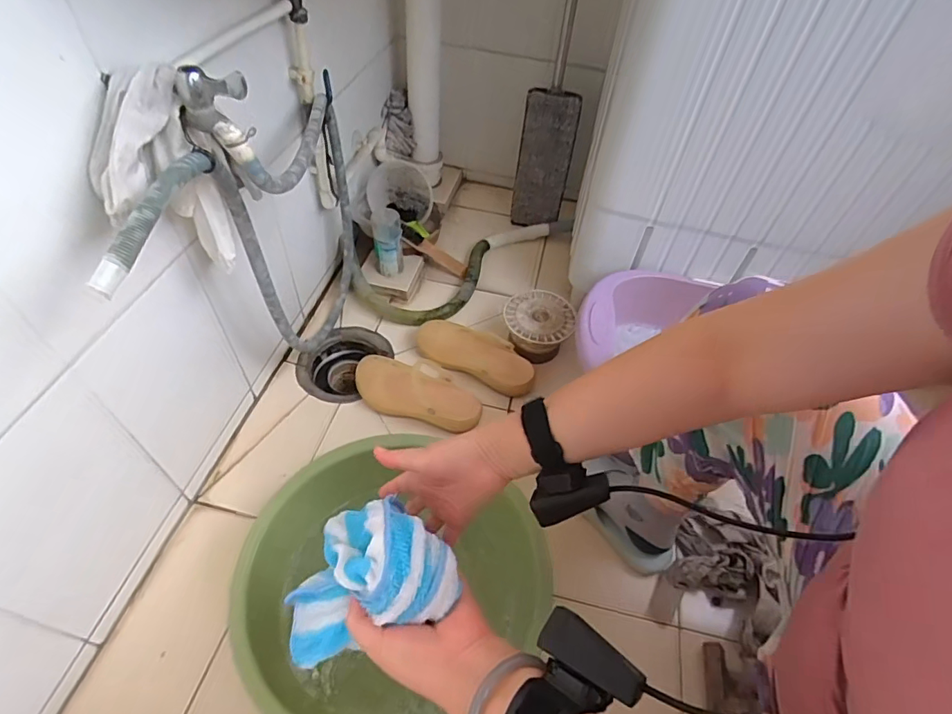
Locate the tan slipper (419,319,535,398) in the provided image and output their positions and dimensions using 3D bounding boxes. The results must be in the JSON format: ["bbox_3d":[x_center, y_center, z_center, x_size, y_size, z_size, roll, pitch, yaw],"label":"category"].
[{"bbox_3d":[-0.001,-0.003,0.967,0.243,0.050,0.088,23,52,14],"label":"tan slipper"}]

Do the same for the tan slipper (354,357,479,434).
[{"bbox_3d":[-0.106,0.060,0.893,0.239,0.055,0.097,16,51,8],"label":"tan slipper"}]

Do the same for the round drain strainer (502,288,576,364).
[{"bbox_3d":[0.120,-0.056,0.980,0.132,0.089,0.141,3,50,-3],"label":"round drain strainer"}]

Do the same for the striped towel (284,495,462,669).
[{"bbox_3d":[-0.094,0.173,0.419,0.136,0.104,0.112,-9,52,-13],"label":"striped towel"}]

